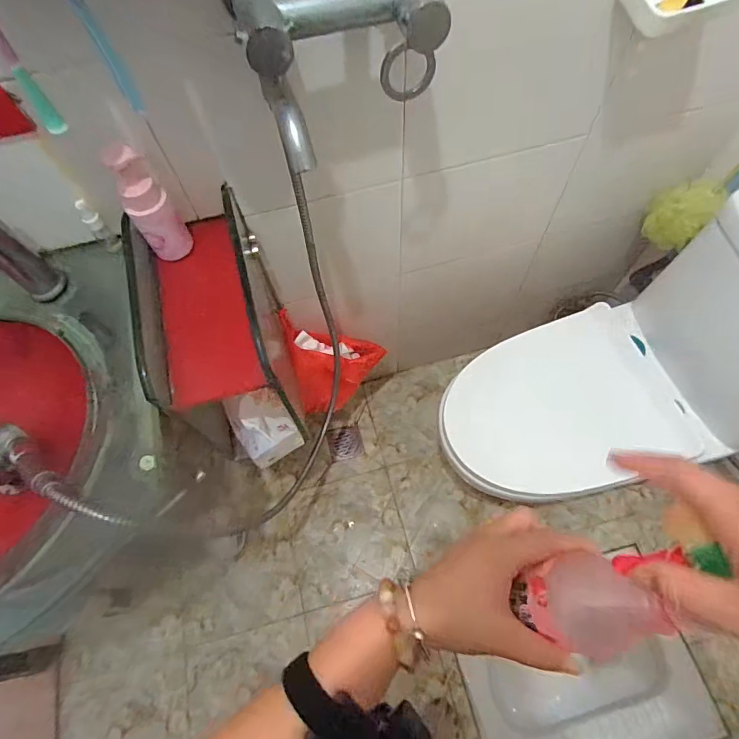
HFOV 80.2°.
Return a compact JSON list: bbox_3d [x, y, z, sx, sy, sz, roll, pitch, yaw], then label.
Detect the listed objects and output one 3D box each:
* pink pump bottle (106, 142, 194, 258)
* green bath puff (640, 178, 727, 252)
[{"bbox_3d":[-0.295,-0.217,0.593,0.061,0.163,0.050,-31,67,-11],"label":"pink pump bottle"},{"bbox_3d":[0.640,-0.330,0.904,0.116,0.126,0.102,36,71,18],"label":"green bath puff"}]

